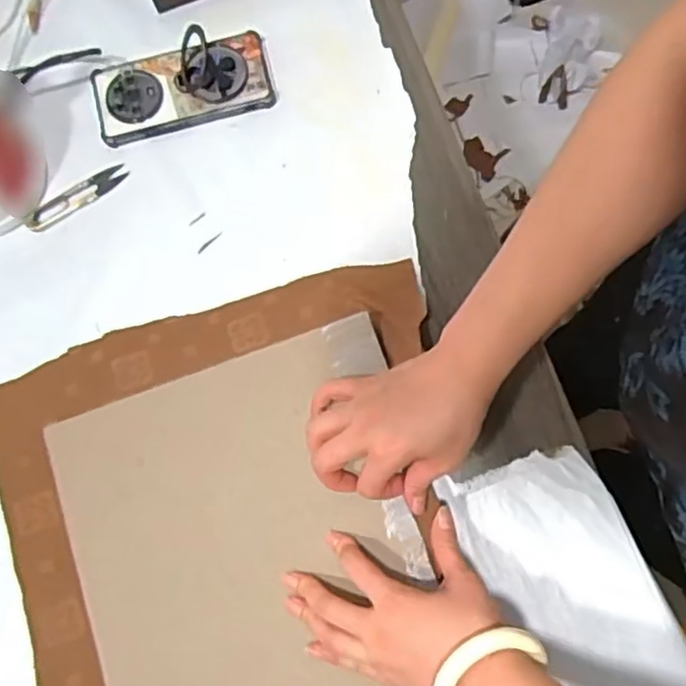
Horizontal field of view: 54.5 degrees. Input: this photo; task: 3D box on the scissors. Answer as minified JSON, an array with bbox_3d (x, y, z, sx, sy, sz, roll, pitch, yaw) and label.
[{"bbox_3d":[-0.259,-0.143,0.650,0.106,0.007,0.029,-31,78,-6],"label":"scissors"}]

